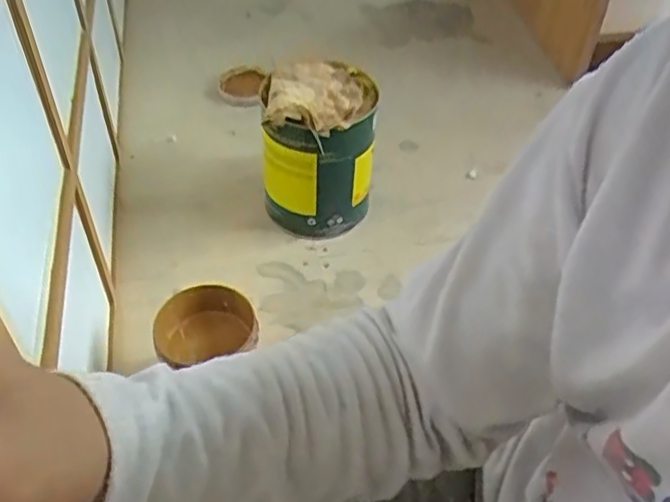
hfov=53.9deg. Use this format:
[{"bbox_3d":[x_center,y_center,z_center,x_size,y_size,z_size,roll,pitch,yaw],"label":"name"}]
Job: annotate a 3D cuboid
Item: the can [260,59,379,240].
[{"bbox_3d":[-0.021,-0.130,0.920,0.142,0.234,0.142,1,47,-1],"label":"can"}]

